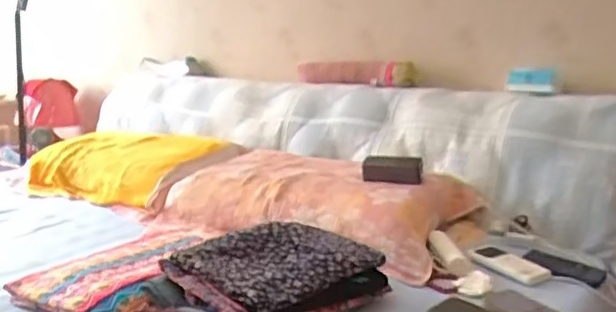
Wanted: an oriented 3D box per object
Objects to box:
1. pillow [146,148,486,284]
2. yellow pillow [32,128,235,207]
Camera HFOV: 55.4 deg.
[{"bbox_3d":[-0.016,0.094,1.339,0.706,0.124,0.403,6,13,27],"label":"pillow"},{"bbox_3d":[-0.538,0.030,1.655,0.557,0.172,0.275,6,13,26],"label":"yellow pillow"}]

